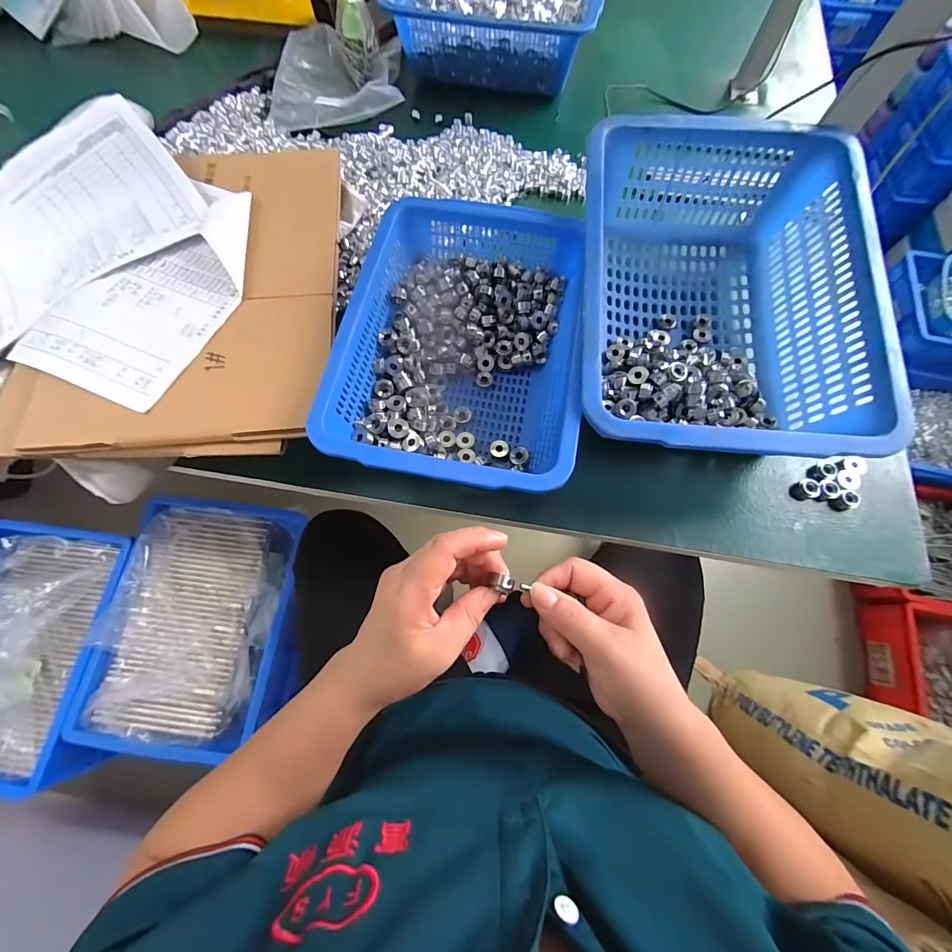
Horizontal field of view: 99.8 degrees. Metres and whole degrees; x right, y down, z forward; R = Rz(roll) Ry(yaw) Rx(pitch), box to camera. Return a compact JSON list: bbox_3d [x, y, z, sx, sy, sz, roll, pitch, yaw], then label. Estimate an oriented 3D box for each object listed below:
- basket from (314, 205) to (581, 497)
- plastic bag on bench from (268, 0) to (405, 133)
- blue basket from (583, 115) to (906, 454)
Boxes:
[{"bbox_3d":[-0.005,-0.136,0.426,0.236,0.099,0.317,10,72,3],"label":"basket"},{"bbox_3d":[-0.212,-0.626,0.594,0.185,0.073,0.235,-5,71,-2],"label":"plastic bag on bench"},{"bbox_3d":[0.238,-0.178,0.422,0.268,0.125,0.357,5,71,2],"label":"blue basket"}]

